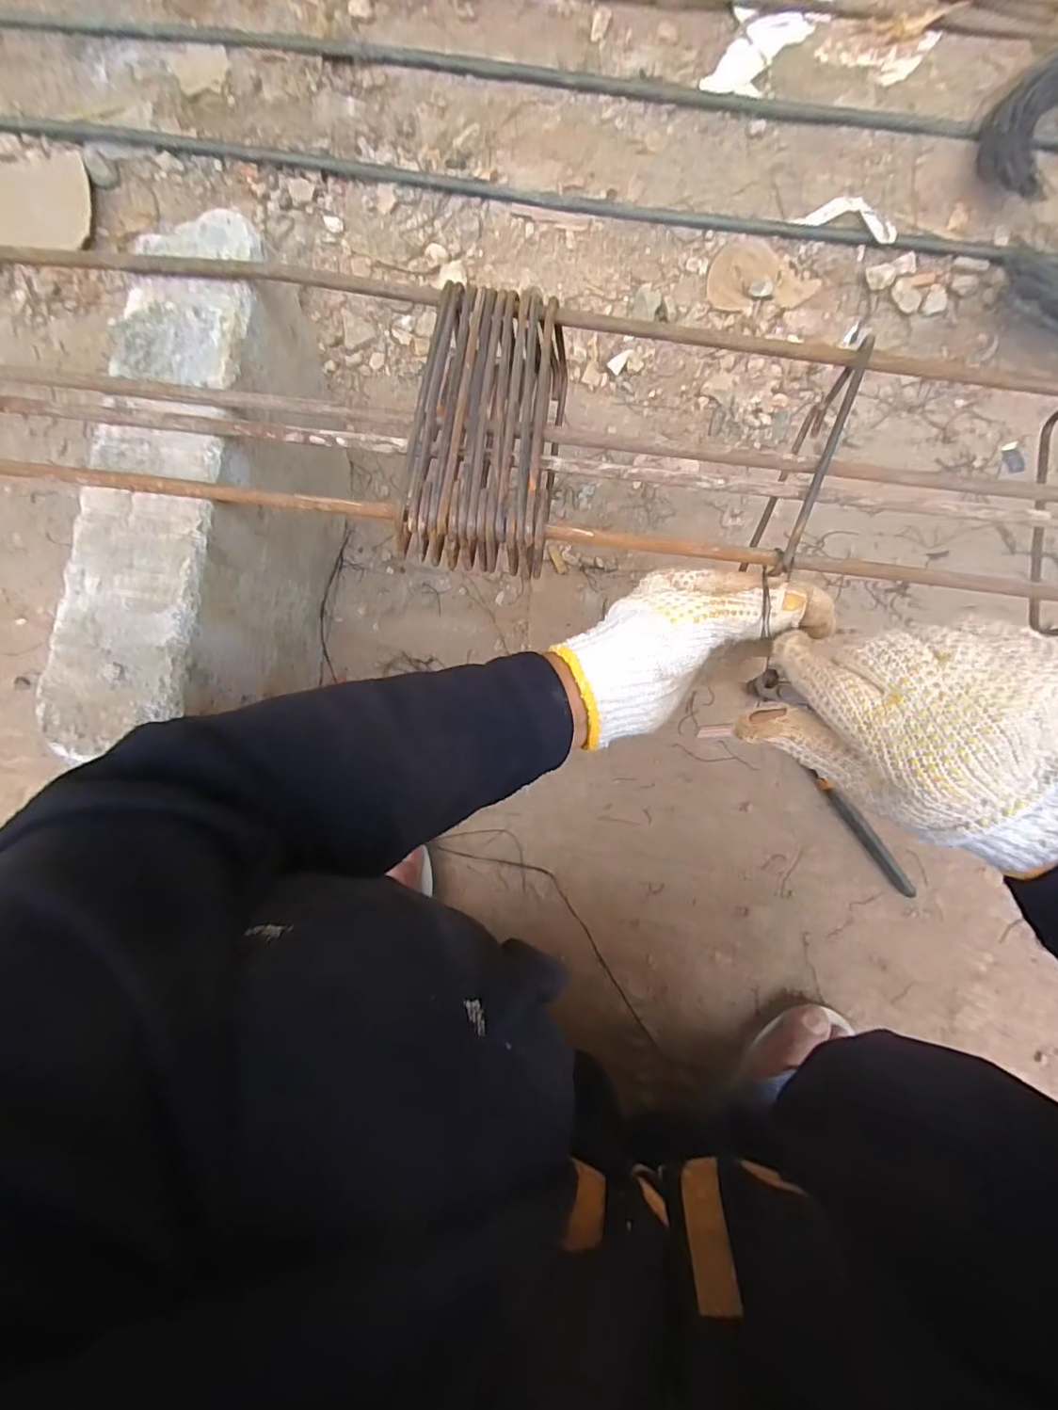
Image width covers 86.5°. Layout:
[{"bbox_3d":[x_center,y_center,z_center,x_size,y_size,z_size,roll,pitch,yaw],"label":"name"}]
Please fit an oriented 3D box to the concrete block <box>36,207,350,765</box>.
[{"bbox_3d":[-0.205,-0.120,0.415,0.078,0.209,0.317,10,85,1],"label":"concrete block"}]

